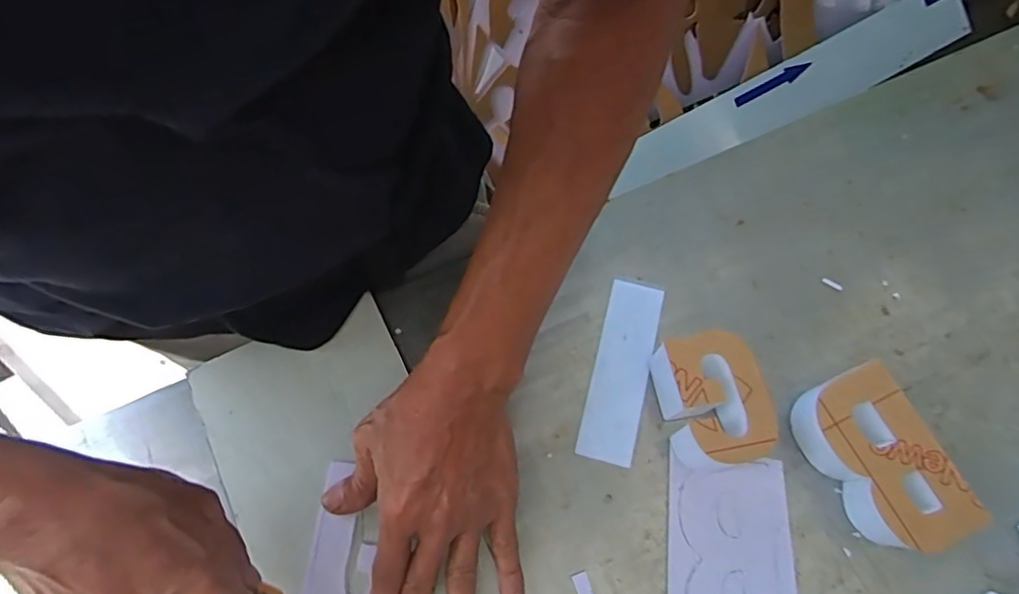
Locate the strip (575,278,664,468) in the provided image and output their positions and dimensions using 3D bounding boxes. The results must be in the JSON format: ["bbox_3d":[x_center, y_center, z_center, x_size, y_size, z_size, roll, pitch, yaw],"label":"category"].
[{"bbox_3d":[0.080,0.051,0.428,0.038,0.004,0.130,14,70,5],"label":"strip"}]

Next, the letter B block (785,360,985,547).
[{"bbox_3d":[0.235,0.104,0.383,0.055,0.047,0.107,-25,72,-10],"label":"letter B block"}]

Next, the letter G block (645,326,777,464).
[{"bbox_3d":[0.134,0.068,0.397,0.055,0.049,0.083,-12,70,-5],"label":"letter G block"}]

